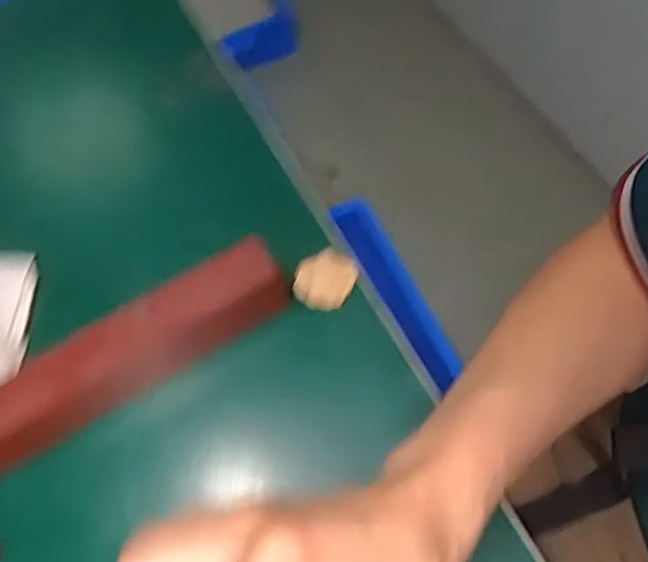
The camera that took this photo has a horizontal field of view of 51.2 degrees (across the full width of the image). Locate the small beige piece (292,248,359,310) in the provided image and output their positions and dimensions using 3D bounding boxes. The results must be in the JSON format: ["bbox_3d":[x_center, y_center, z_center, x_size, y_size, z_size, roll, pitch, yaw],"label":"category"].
[{"bbox_3d":[0.000,-0.001,0.362,0.033,0.008,0.031,-2,61,3],"label":"small beige piece"}]

